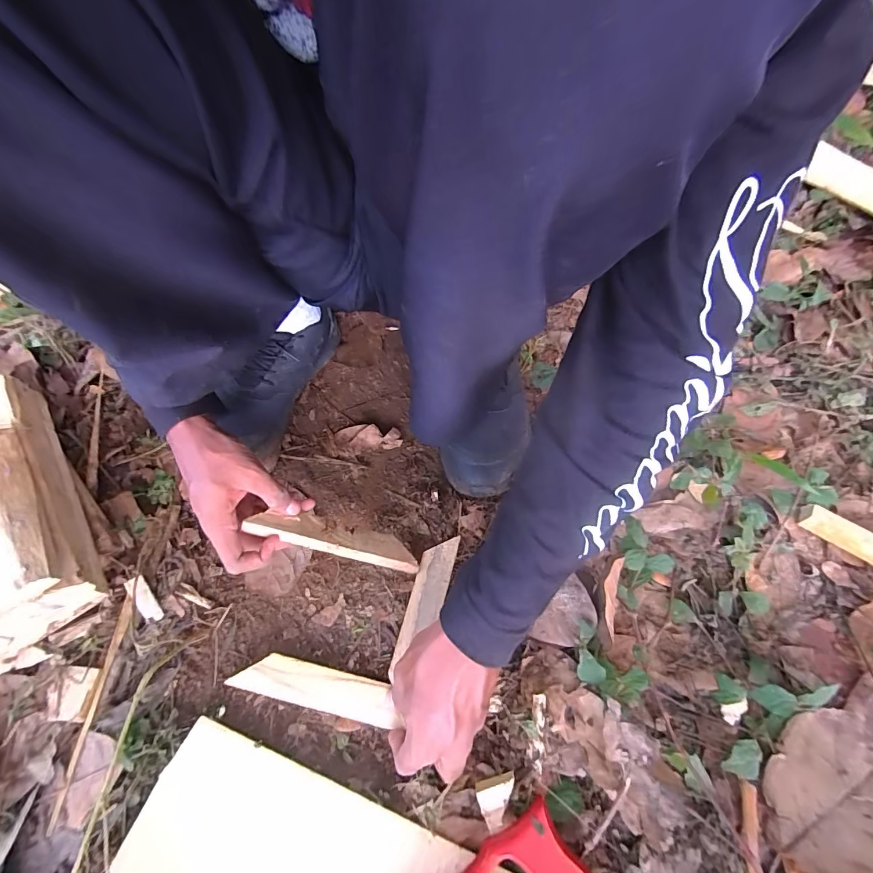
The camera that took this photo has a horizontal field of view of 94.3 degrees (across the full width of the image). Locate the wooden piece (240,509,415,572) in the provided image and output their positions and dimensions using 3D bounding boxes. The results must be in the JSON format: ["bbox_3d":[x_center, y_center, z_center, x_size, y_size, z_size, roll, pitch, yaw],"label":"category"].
[{"bbox_3d":[-0.095,0.096,0.388,0.159,0.017,0.035,19,56,-18],"label":"wooden piece"}]

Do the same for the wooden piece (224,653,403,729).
[{"bbox_3d":[-0.106,0.220,0.356,0.140,0.006,0.030,12,59,4],"label":"wooden piece"}]

